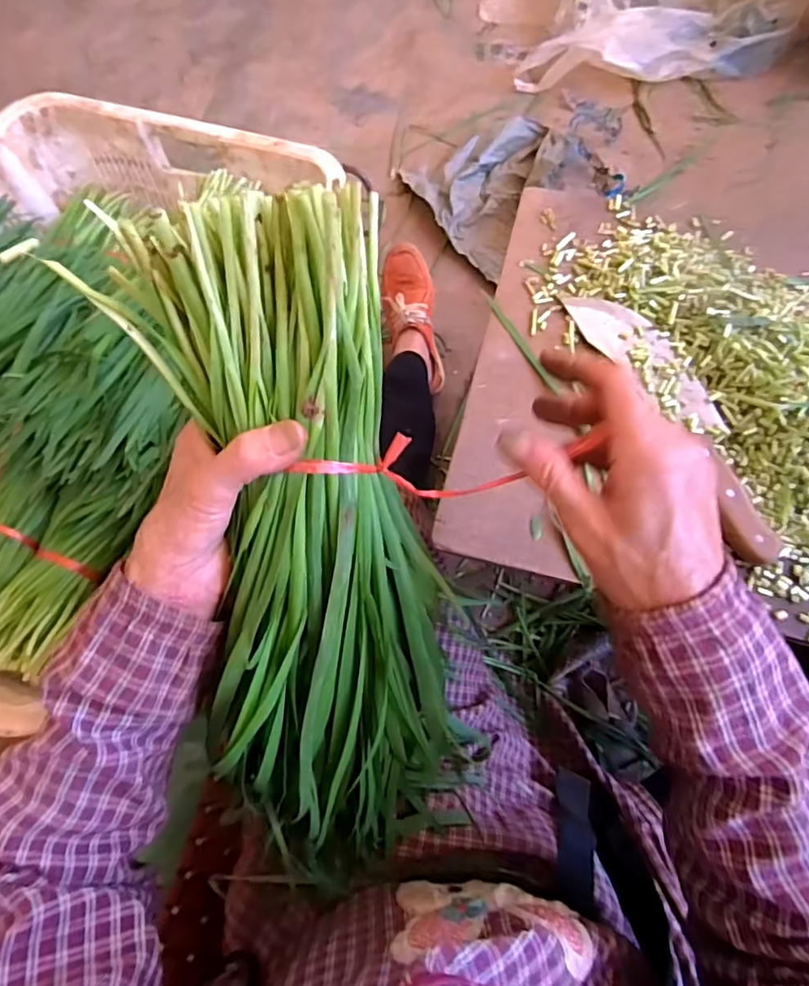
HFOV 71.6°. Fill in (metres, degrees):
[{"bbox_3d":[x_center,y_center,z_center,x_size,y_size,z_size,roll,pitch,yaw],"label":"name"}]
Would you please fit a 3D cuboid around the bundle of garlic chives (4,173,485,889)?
[{"bbox_3d":[-0.045,0.072,0.324,0.140,0.432,0.088,-11,25,-2],"label":"bundle of garlic chives"}]

